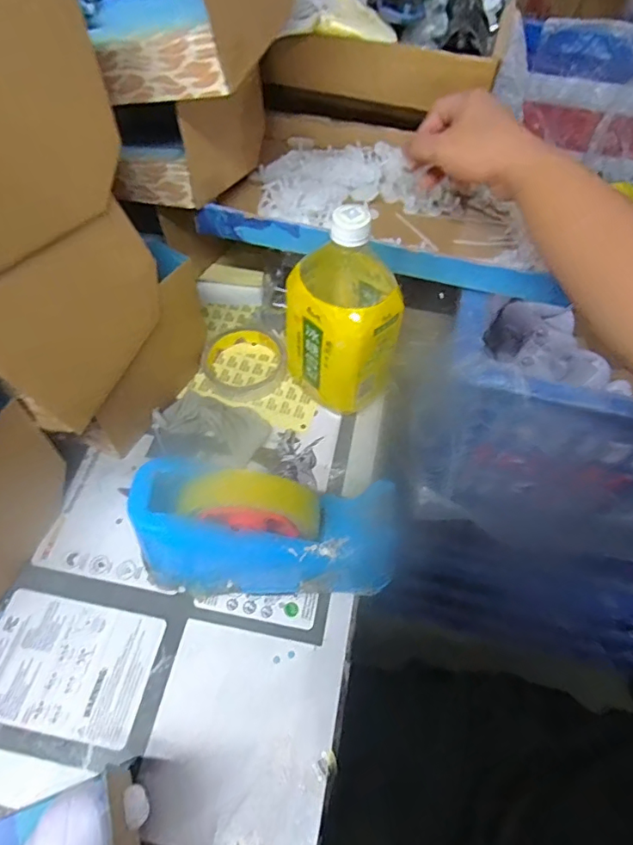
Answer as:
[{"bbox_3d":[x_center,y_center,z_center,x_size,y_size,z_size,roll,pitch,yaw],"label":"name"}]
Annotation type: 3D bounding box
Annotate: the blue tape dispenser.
[{"bbox_3d":[-0.037,0.091,0.382,0.194,0.117,0.061,7,57,1],"label":"blue tape dispenser"}]

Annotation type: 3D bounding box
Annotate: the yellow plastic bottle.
[{"bbox_3d":[0.025,-0.092,0.453,0.097,0.194,0.081,20,58,10],"label":"yellow plastic bottle"}]

